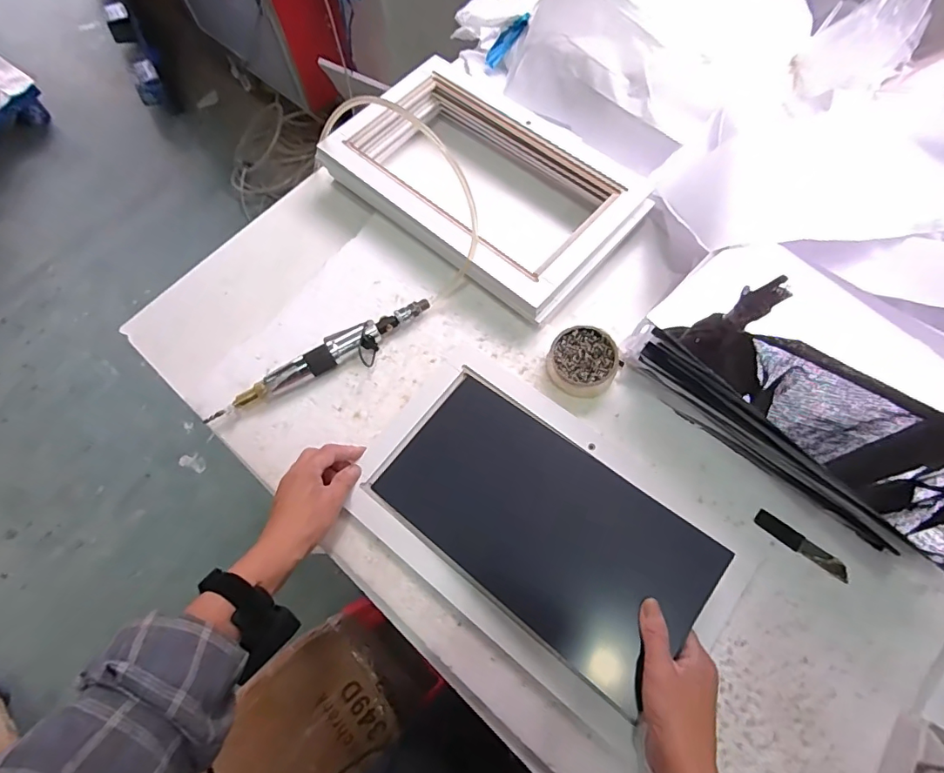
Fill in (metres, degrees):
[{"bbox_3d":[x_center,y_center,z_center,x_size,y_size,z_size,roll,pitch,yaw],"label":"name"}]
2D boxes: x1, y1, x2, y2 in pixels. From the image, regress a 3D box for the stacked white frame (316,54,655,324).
[{"bbox_3d":[0.017,-0.303,0.718,0.420,0.066,0.281,40,75,17],"label":"stacked white frame"}]

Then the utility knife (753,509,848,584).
[{"bbox_3d":[0.365,0.176,0.542,0.102,0.005,0.020,36,74,16],"label":"utility knife"}]

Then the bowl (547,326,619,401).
[{"bbox_3d":[0.140,-0.032,0.621,0.084,0.034,0.080,-1,67,3],"label":"bowl"}]

